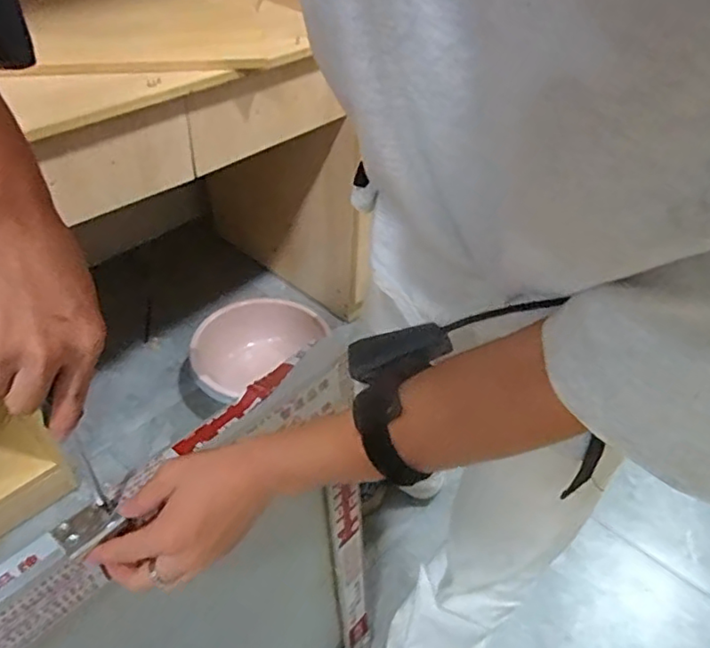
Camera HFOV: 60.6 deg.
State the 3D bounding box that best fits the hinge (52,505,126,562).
[{"bbox_3d":[-0.204,0.155,0.464,0.034,0.009,0.042,33,48,28],"label":"hinge"}]

